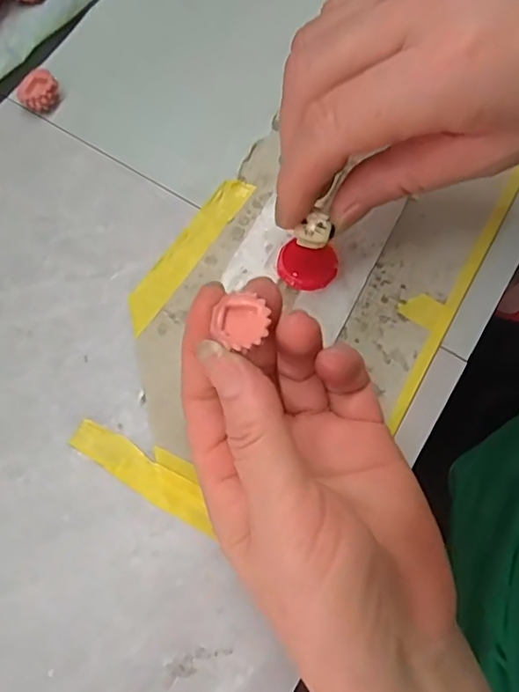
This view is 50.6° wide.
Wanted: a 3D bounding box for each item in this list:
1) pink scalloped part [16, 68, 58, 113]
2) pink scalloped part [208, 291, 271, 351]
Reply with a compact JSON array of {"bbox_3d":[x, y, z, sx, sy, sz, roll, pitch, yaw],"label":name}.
[{"bbox_3d":[-0.111,-0.128,0.276,0.020,0.010,0.020,1,74,-2],"label":"pink scalloped part"},{"bbox_3d":[-0.006,-0.008,0.179,0.017,0.005,0.017,16,74,3],"label":"pink scalloped part"}]

